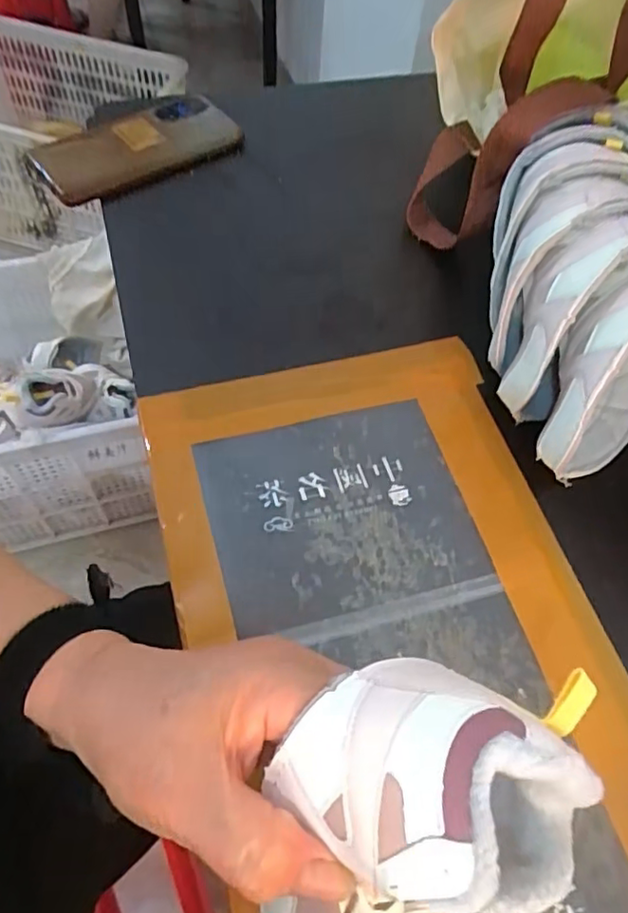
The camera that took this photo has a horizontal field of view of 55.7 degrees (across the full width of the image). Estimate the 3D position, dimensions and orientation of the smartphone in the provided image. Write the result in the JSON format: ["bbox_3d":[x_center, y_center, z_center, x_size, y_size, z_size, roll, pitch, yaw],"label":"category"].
[{"bbox_3d":[-0.142,-0.255,0.489,0.162,0.015,0.087,-32,69,-22],"label":"smartphone"}]

